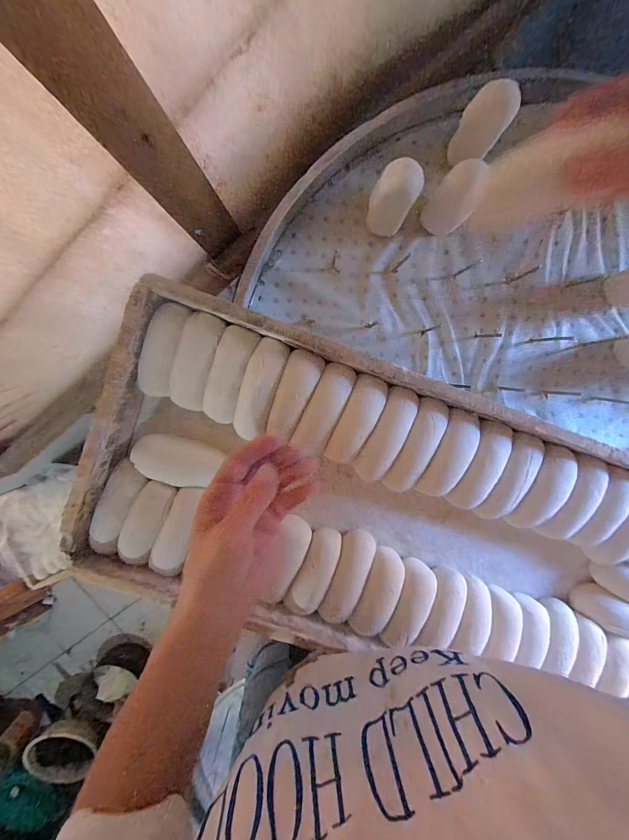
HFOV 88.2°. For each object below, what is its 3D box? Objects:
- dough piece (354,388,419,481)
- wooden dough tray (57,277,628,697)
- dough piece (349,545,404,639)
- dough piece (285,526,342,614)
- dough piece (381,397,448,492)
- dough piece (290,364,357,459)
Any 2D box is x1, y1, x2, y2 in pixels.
[{"bbox_3d":[0.074,0.015,0.343,0.035,0.037,0.100,25,97,-3],"label":"dough piece"},{"bbox_3d":[0.114,0.113,0.349,0.664,0.058,0.289,20,97,-3],"label":"wooden dough tray"},{"bbox_3d":[0.068,0.189,0.357,0.035,0.029,0.092,23,84,-3],"label":"dough piece"},{"bbox_3d":[0.001,0.162,0.347,0.034,0.023,0.089,25,82,-3],"label":"dough piece"},{"bbox_3d":[0.105,0.026,0.345,0.031,0.038,0.101,23,97,-3],"label":"dough piece"},{"bbox_3d":[0.010,-0.013,0.337,0.033,0.041,0.092,26,97,-4],"label":"dough piece"}]

